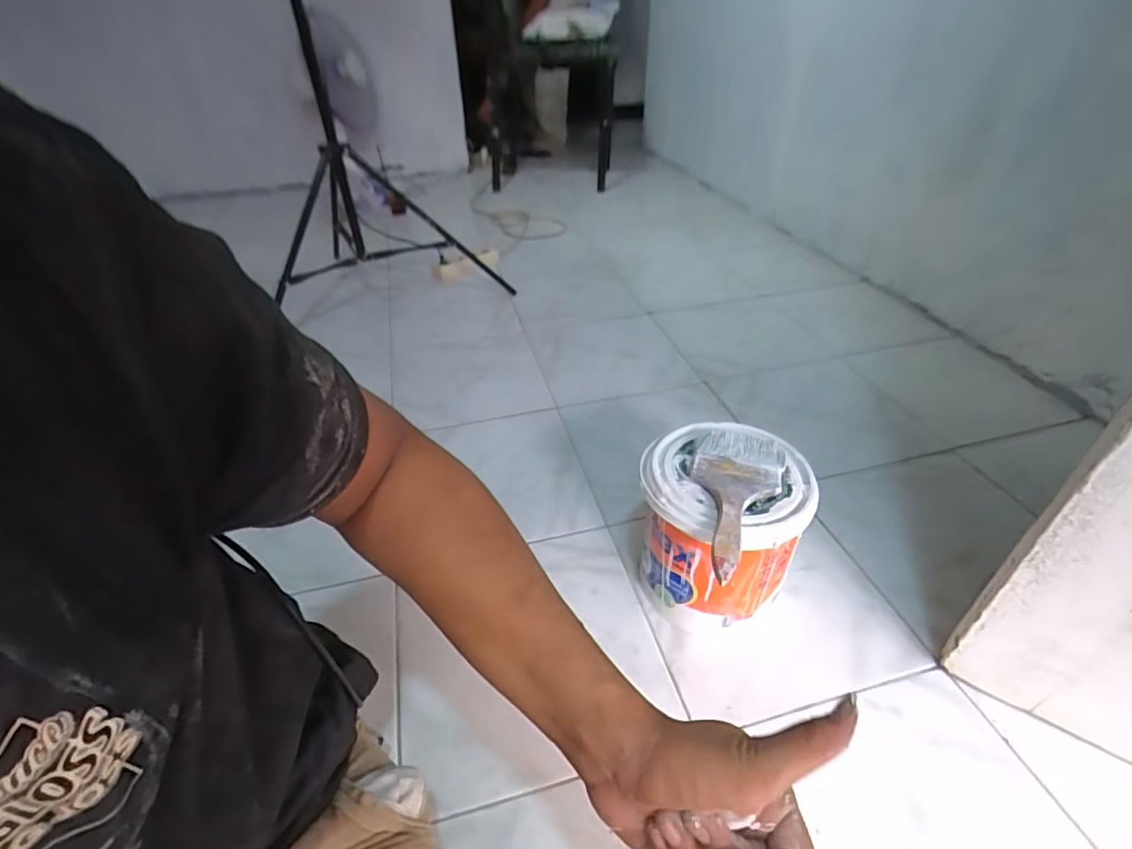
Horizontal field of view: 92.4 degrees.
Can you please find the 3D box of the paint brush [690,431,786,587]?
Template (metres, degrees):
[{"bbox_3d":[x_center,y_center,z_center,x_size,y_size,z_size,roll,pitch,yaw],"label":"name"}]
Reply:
[{"bbox_3d":[0.167,0.073,0.558,0.089,0.011,0.205,16,42,20],"label":"paint brush"}]

